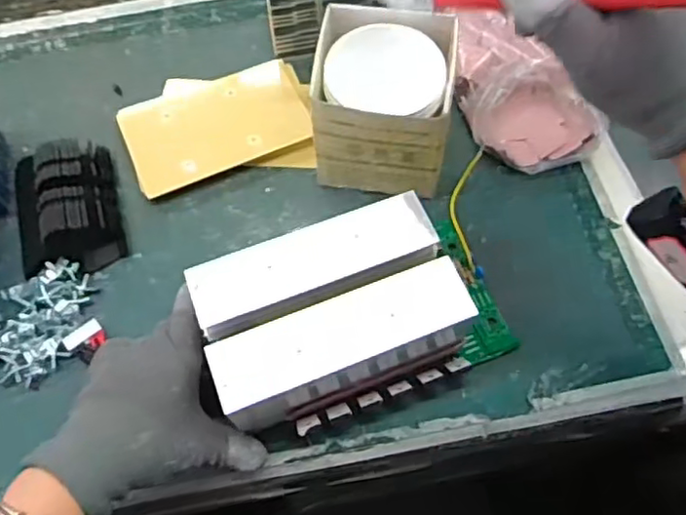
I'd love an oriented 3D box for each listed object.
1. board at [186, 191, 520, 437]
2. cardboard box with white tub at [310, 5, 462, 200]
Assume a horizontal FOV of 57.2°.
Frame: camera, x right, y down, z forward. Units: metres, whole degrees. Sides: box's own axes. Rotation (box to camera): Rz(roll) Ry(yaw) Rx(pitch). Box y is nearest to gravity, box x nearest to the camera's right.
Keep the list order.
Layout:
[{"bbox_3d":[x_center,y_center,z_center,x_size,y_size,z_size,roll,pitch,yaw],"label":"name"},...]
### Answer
[{"bbox_3d":[0.014,0.039,0.450,0.207,0.089,0.117,-20,65,-8],"label":"board"},{"bbox_3d":[0.034,-0.129,0.523,0.107,0.101,0.109,6,64,5],"label":"cardboard box with white tub"}]

